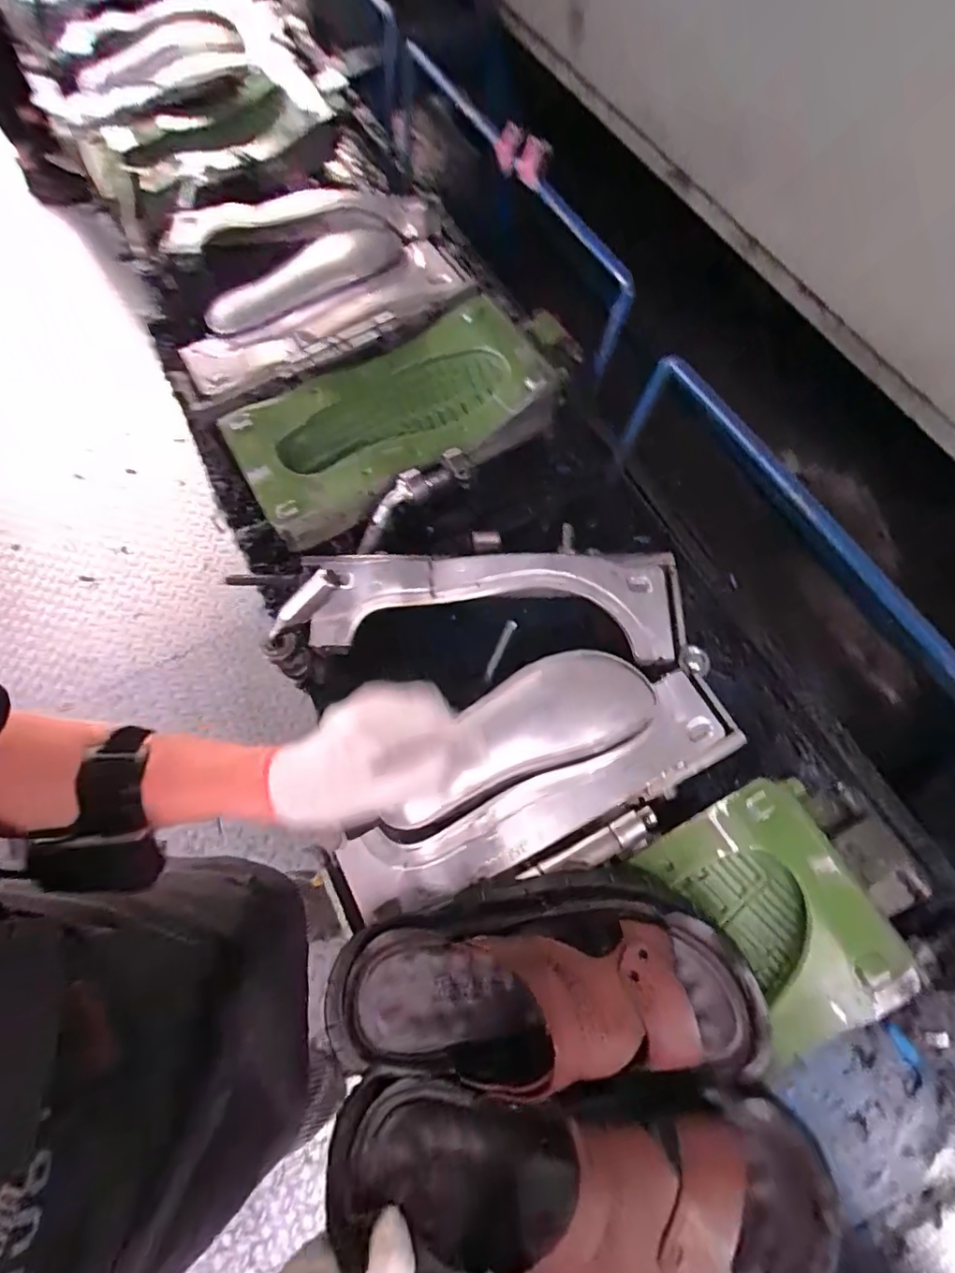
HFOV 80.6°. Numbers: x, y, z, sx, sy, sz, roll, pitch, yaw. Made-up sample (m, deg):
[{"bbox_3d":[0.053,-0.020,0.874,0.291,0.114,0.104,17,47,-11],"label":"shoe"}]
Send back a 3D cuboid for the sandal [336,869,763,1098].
[{"bbox_3d":[0.046,0.231,0.376,0.283,0.080,0.123,-4,68,0],"label":"sandal"}]

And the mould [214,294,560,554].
[{"bbox_3d":[-0.092,-0.243,0.631,0.347,0.057,0.185,-29,71,-10],"label":"mould"}]

